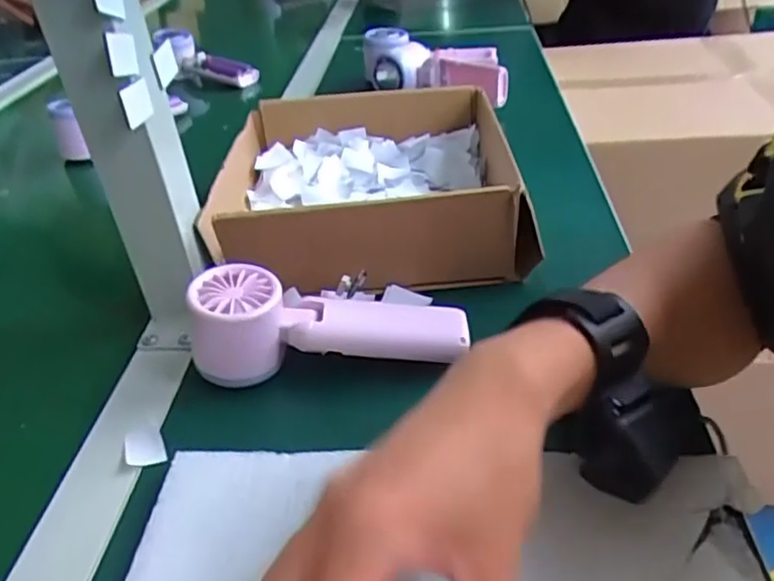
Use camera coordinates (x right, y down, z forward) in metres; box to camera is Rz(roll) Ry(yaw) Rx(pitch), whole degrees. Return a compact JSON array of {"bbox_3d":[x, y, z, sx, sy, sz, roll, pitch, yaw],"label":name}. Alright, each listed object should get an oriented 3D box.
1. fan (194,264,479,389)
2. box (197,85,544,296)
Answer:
[{"bbox_3d":[-0.034,0.016,0.385,0.159,0.056,0.048,-6,37,-1],"label":"fan"},{"bbox_3d":[-0.016,-0.088,0.513,0.211,0.071,0.220,-2,37,4],"label":"box"}]

